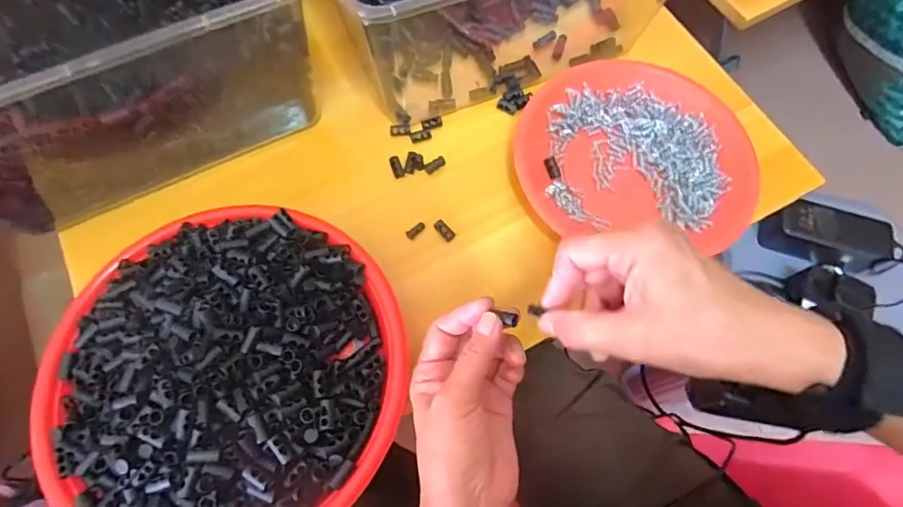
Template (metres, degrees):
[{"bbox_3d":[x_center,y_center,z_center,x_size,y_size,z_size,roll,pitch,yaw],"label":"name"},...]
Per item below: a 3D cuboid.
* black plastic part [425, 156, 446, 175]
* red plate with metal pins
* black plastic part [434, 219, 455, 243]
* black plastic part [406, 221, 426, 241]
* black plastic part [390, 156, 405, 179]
[{"bbox_3d":[-0.014,-0.077,0.408,0.019,0.004,0.008,-37,75,-14],"label":"black plastic part"},{"bbox_3d":[0.150,-0.088,0.405,0.189,0.029,0.173,1,69,-1],"label":"red plate with metal pins"},{"bbox_3d":[-0.006,-0.019,0.388,0.009,0.005,0.019,-41,88,-15],"label":"black plastic part"},{"bbox_3d":[-0.029,-0.019,0.388,0.018,0.004,0.008,-40,76,-15],"label":"black plastic part"},{"bbox_3d":[-0.047,-0.075,0.408,0.009,0.005,0.020,-19,86,-9],"label":"black plastic part"}]

